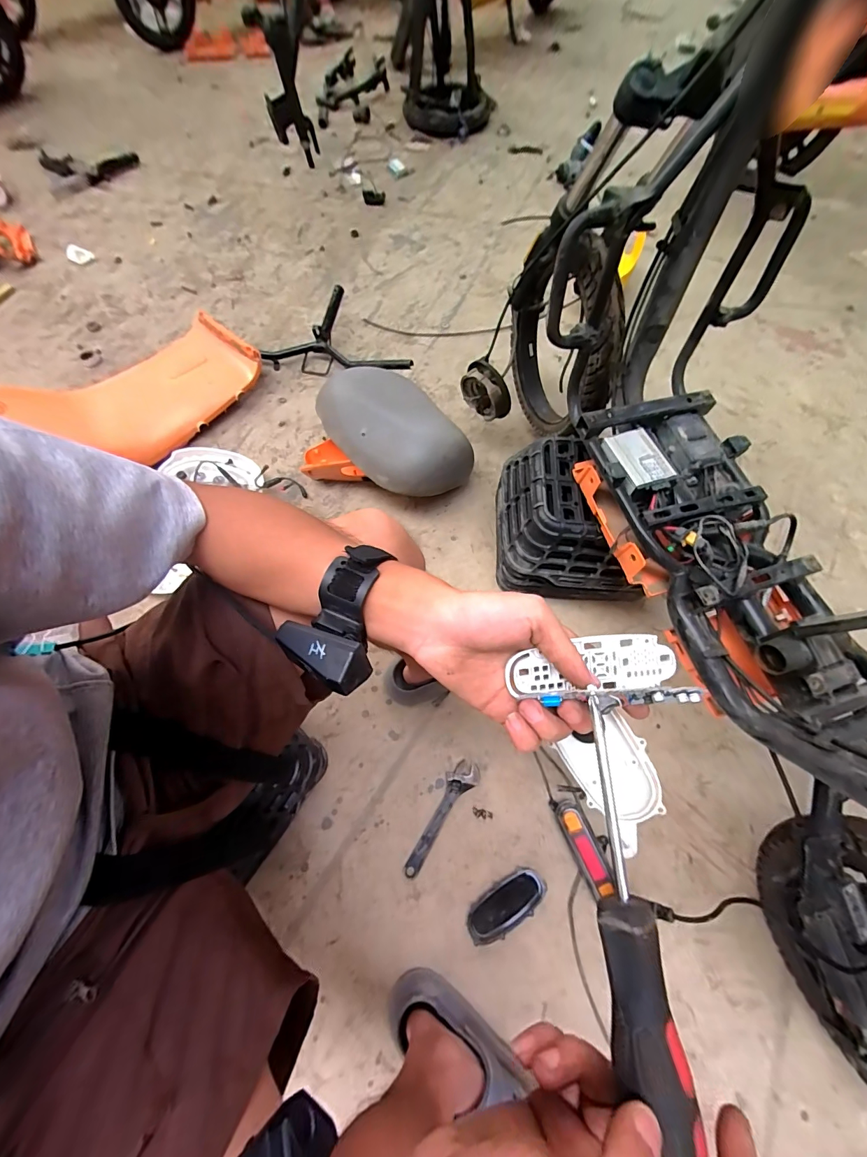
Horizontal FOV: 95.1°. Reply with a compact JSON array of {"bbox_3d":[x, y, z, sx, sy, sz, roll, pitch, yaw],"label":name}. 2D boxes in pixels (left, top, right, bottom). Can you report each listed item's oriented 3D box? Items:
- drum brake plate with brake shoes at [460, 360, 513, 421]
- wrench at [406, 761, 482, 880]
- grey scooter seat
[{"bbox_3d":[0.108,-0.391,0.841,0.110,0.106,0.048,42,73,15],"label":"drum brake plate with brake shoes"},{"bbox_3d":[0.009,0.399,0.669,0.047,0.014,0.192,37,71,14],"label":"wrench"},{"bbox_3d":[-0.089,-0.312,0.828,0.215,0.095,0.333,-34,72,-14],"label":"grey scooter seat"}]

